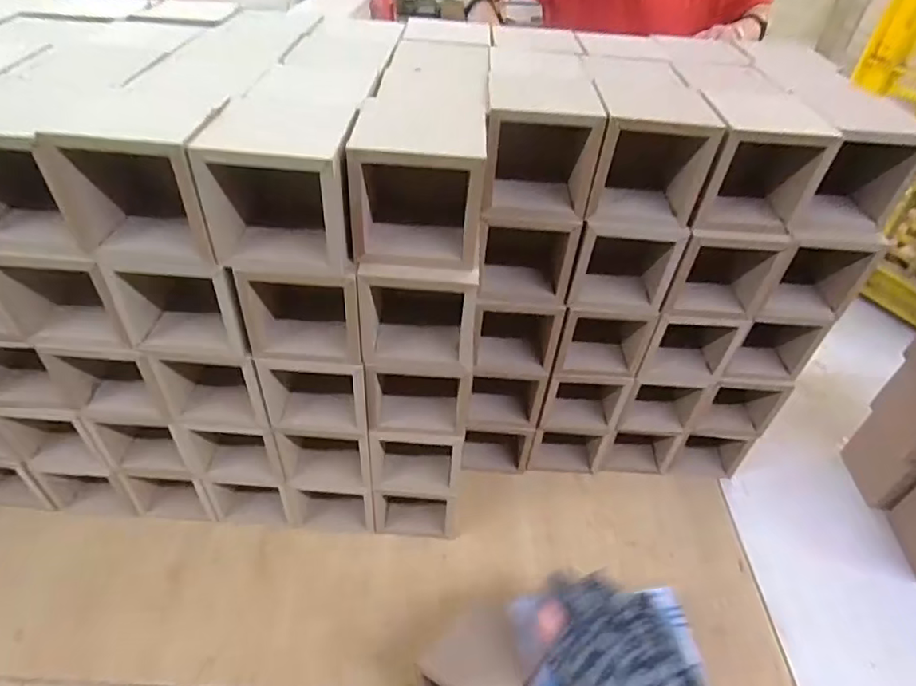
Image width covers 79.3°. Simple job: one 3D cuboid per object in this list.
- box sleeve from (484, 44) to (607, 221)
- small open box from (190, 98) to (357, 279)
[{"bbox_3d":[0.048,-0.135,0.346,0.063,0.064,0.121,6,43,1],"label":"box sleeve"},{"bbox_3d":[-0.083,-0.076,0.273,0.064,0.071,0.066,3,43,-2],"label":"small open box"}]

